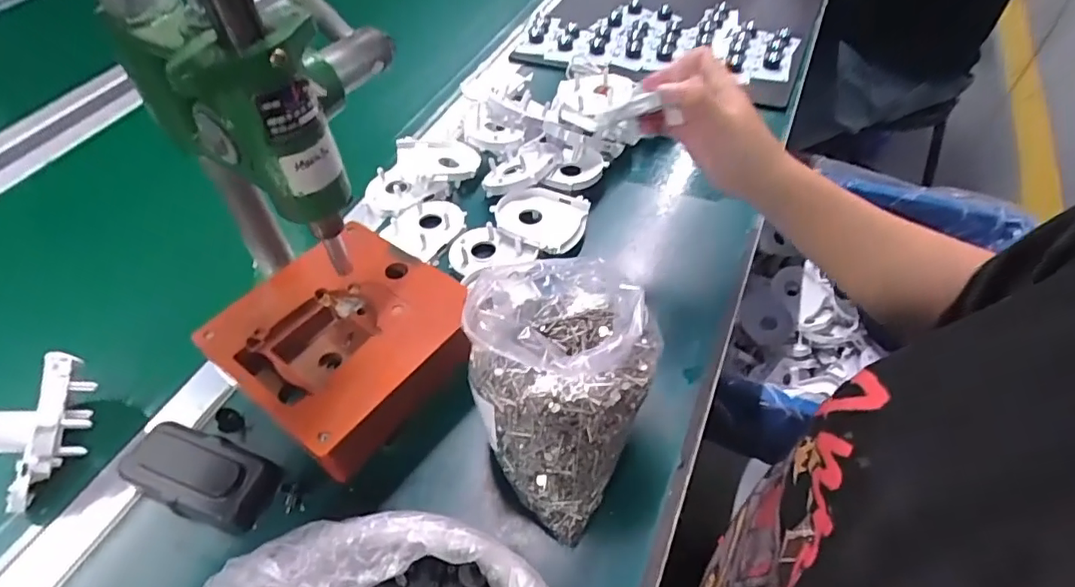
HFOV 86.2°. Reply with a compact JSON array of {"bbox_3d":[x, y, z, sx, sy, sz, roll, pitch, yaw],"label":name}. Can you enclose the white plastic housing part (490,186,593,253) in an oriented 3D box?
[{"bbox_3d":[0.002,-0.073,0.550,0.079,0.024,0.073,-2,49,2],"label":"white plastic housing part"}]

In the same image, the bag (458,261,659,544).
[{"bbox_3d":[0.016,0.056,0.381,0.112,0.130,0.133,30,56,29],"label":"bag"}]

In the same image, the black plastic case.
[{"bbox_3d":[-0.237,0.127,0.406,0.099,0.034,0.054,16,52,17],"label":"black plastic case"}]

